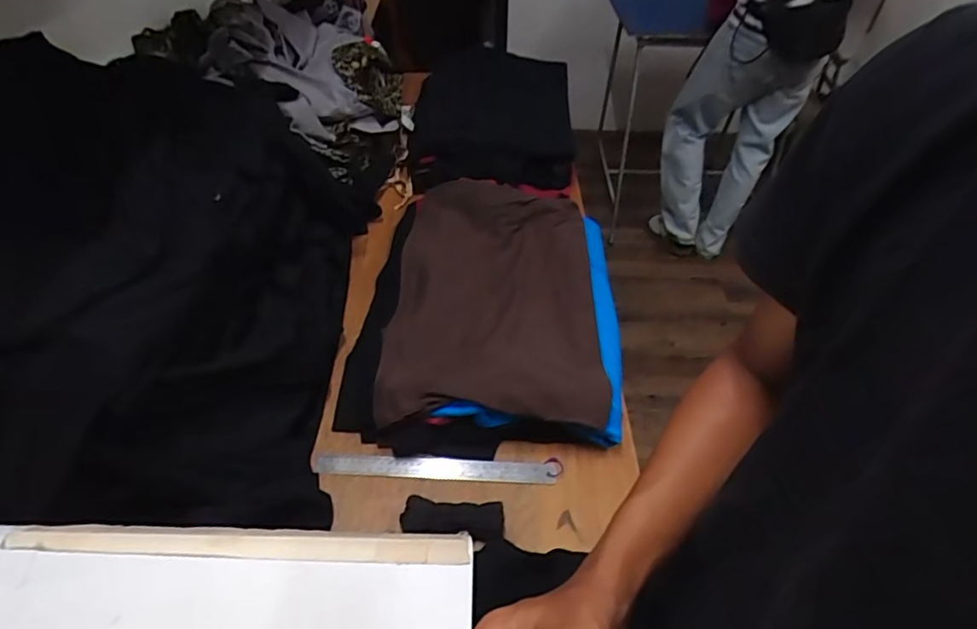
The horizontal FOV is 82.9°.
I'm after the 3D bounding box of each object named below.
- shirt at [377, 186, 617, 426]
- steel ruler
[{"bbox_3d":[0.013,-0.047,0.916,0.325,0.059,0.526,1,45,1],"label":"shirt"},{"bbox_3d":[-0.069,0.211,0.754,0.322,0.006,0.033,2,52,-1],"label":"steel ruler"}]

